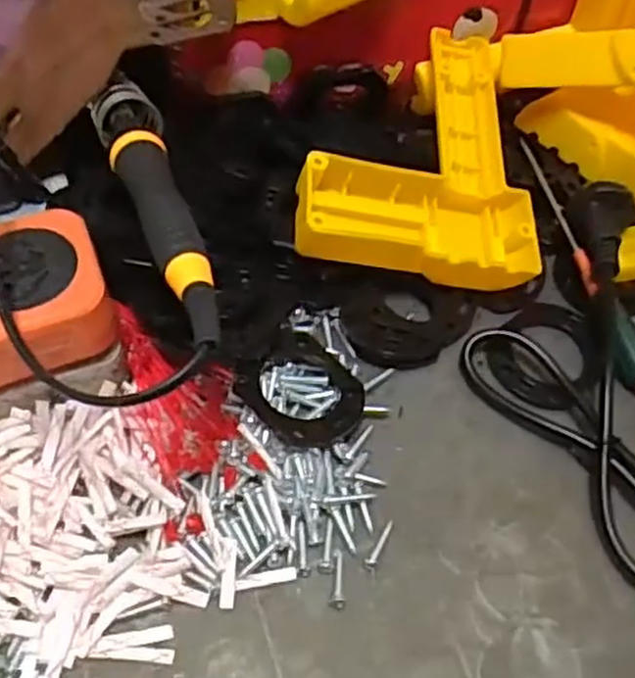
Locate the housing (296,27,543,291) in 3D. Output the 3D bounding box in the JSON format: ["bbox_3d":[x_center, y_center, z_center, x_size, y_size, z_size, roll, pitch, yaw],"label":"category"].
[{"bbox_3d":[0.055,-0.098,0.374,0.113,0.031,0.142,8,57,1],"label":"housing"}]

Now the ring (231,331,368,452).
[{"bbox_3d":[-0.006,0.023,0.329,0.053,0.010,0.051,11,51,-13],"label":"ring"}]

